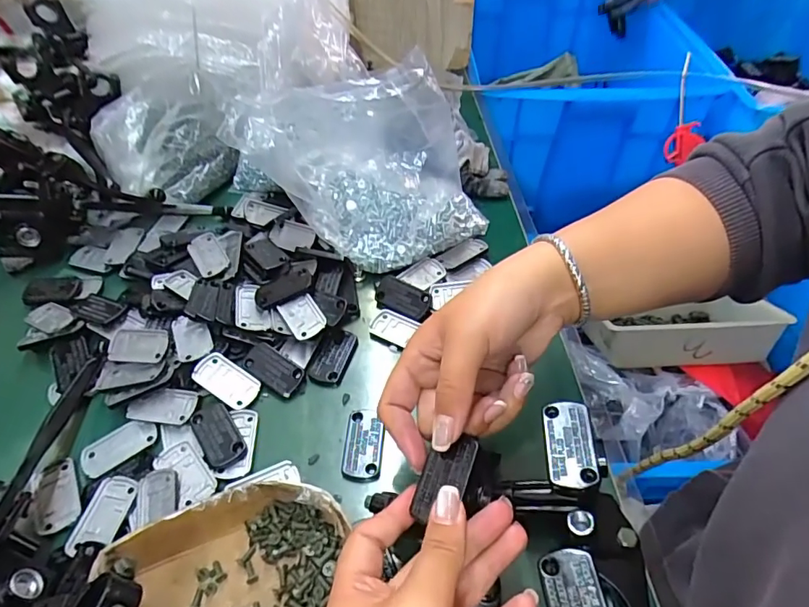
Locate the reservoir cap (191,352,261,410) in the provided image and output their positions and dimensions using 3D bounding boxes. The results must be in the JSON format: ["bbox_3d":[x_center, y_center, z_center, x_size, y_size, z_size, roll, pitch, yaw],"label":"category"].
[{"bbox_3d":[-0.140,0.060,0.384,0.052,0.004,0.027,34,64,8],"label":"reservoir cap"}]

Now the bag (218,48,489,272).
[{"bbox_3d":[-0.029,-0.120,0.417,0.206,0.159,0.087,4,50,4],"label":"bag"}]

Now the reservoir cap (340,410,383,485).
[{"bbox_3d":[-0.029,0.102,0.356,0.027,0.008,0.052,3,50,4],"label":"reservoir cap"}]

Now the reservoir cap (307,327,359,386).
[{"bbox_3d":[-0.059,0.043,0.401,0.030,0.012,0.048,15,52,13],"label":"reservoir cap"}]

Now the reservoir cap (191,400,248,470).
[{"bbox_3d":[-0.137,0.095,0.358,0.027,0.004,0.050,-29,55,-22],"label":"reservoir cap"}]

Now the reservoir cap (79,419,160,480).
[{"bbox_3d":[-0.209,0.106,0.359,0.051,0.006,0.029,-31,56,-23],"label":"reservoir cap"}]

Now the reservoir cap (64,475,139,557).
[{"bbox_3d":[-0.200,0.141,0.325,0.028,0.006,0.049,9,51,8],"label":"reservoir cap"}]

